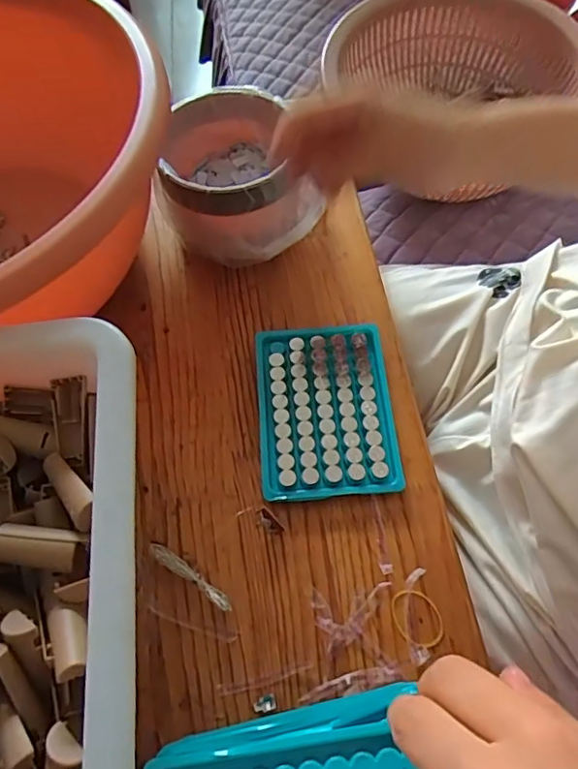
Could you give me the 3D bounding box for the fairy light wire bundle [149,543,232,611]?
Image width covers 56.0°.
[{"bbox_3d":[-0.062,0.121,0.343,0.064,0.007,0.009,30,66,17],"label":"fairy light wire bundle"}]

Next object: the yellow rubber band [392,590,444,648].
[{"bbox_3d":[0.079,0.143,0.335,0.027,0.004,0.035,-32,65,-15],"label":"yellow rubber band"}]

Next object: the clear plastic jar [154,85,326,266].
[{"bbox_3d":[-0.050,-0.167,0.443,0.106,0.074,0.117,-20,62,-9],"label":"clear plastic jar"}]

